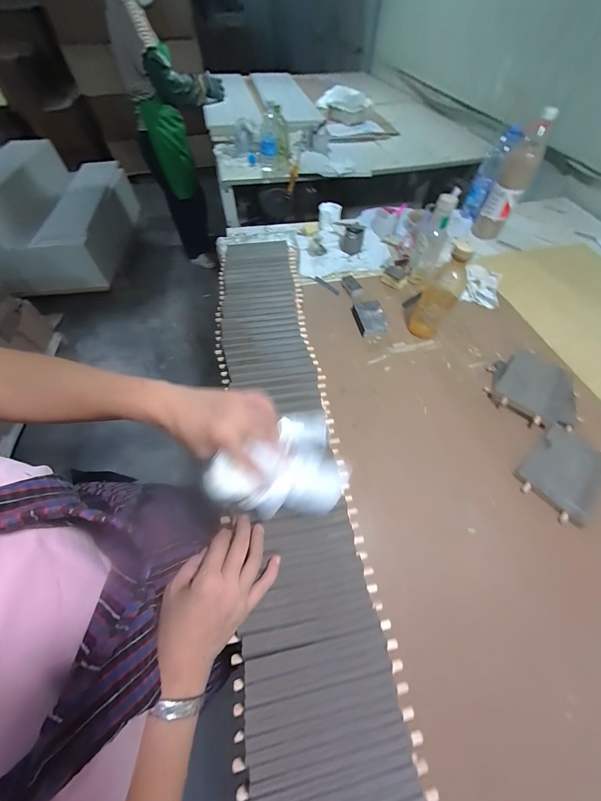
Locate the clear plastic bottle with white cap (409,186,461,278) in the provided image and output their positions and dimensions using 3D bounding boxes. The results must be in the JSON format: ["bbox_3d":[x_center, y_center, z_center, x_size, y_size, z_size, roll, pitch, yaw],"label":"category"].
[{"bbox_3d":[0.341,-0.409,0.697,0.087,0.215,0.079,27,63,16],"label":"clear plastic bottle with white cap"}]

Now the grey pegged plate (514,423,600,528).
[{"bbox_3d":[0.477,0.128,0.483,0.165,0.015,0.115,-37,65,-20],"label":"grey pegged plate"}]

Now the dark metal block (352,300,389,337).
[{"bbox_3d":[0.176,-0.206,0.676,0.067,0.027,0.098,-9,59,-5],"label":"dark metal block"}]

